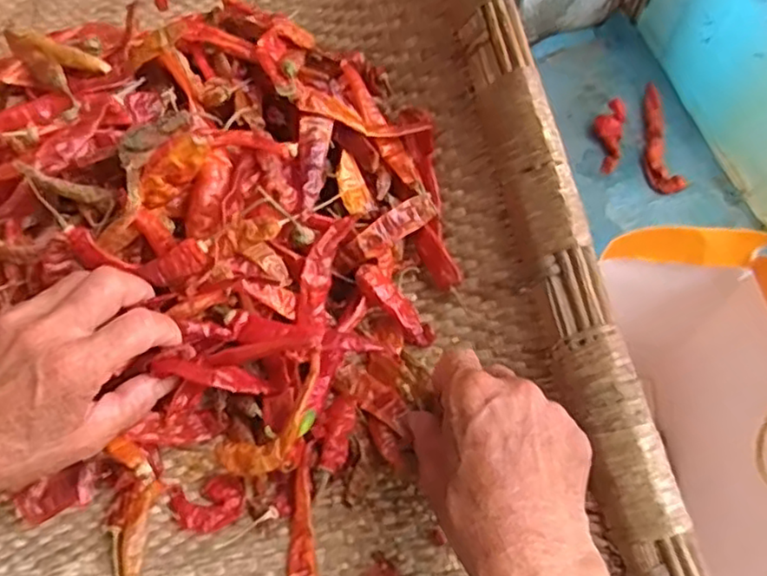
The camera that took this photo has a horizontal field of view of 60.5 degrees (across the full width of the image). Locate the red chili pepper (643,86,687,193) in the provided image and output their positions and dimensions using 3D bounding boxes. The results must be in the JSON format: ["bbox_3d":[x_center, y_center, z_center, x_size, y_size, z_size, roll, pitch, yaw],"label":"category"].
[{"bbox_3d":[0.393,-0.216,0.954,0.043,0.033,0.180,-4,63,-2],"label":"red chili pepper"}]

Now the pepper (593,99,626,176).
[{"bbox_3d":[0.320,-0.216,0.938,0.041,0.032,0.112,16,64,8],"label":"pepper"}]

